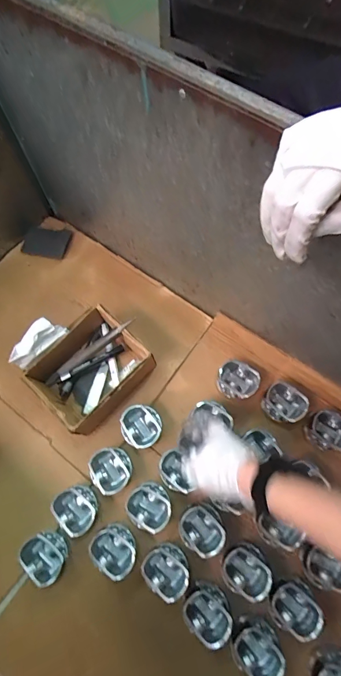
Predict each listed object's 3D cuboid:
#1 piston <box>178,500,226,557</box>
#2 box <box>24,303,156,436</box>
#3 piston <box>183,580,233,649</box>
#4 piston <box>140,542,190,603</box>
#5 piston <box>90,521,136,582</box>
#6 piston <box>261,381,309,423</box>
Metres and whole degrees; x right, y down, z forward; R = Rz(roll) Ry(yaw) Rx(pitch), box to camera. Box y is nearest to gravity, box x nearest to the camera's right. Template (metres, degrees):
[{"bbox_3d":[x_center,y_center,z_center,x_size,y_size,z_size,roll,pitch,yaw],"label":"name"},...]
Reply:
[{"bbox_3d":[0.053,0.328,0.612,0.071,0.044,0.077,-1,71,2],"label":"piston"},{"bbox_3d":[-0.152,0.061,0.683,0.150,0.088,0.189,42,77,15],"label":"box"},{"bbox_3d":[0.060,0.451,0.586,0.074,0.072,0.068,-1,71,2],"label":"piston"},{"bbox_3d":[-0.009,0.389,0.594,0.075,0.048,0.071,-1,71,2],"label":"piston"},{"bbox_3d":[-0.096,0.364,0.610,0.080,0.042,0.071,32,75,12],"label":"piston"},{"bbox_3d":[0.218,0.122,0.677,0.072,0.048,0.077,-1,71,2],"label":"piston"}]

